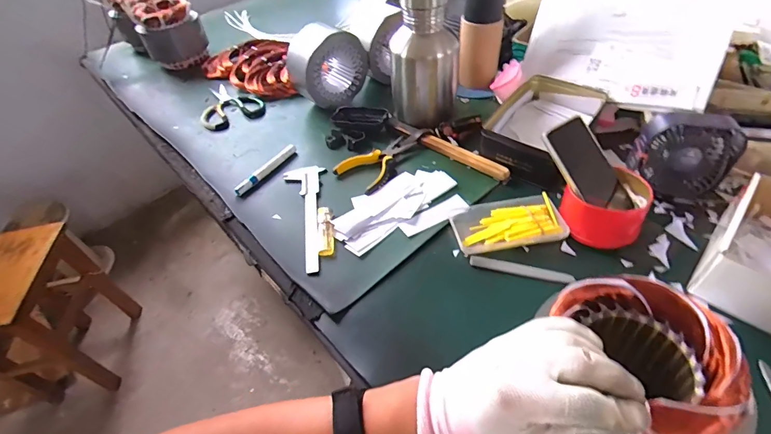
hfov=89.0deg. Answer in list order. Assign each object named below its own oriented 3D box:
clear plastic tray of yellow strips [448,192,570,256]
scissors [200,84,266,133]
[{"bbox_3d":[0.173,0.010,0.562,0.151,0.024,0.081,-9,47,-2],"label":"clear plastic tray of yellow strips"},{"bbox_3d":[-0.347,-0.257,0.873,0.131,0.010,0.196,-22,48,-14],"label":"scissors"}]

